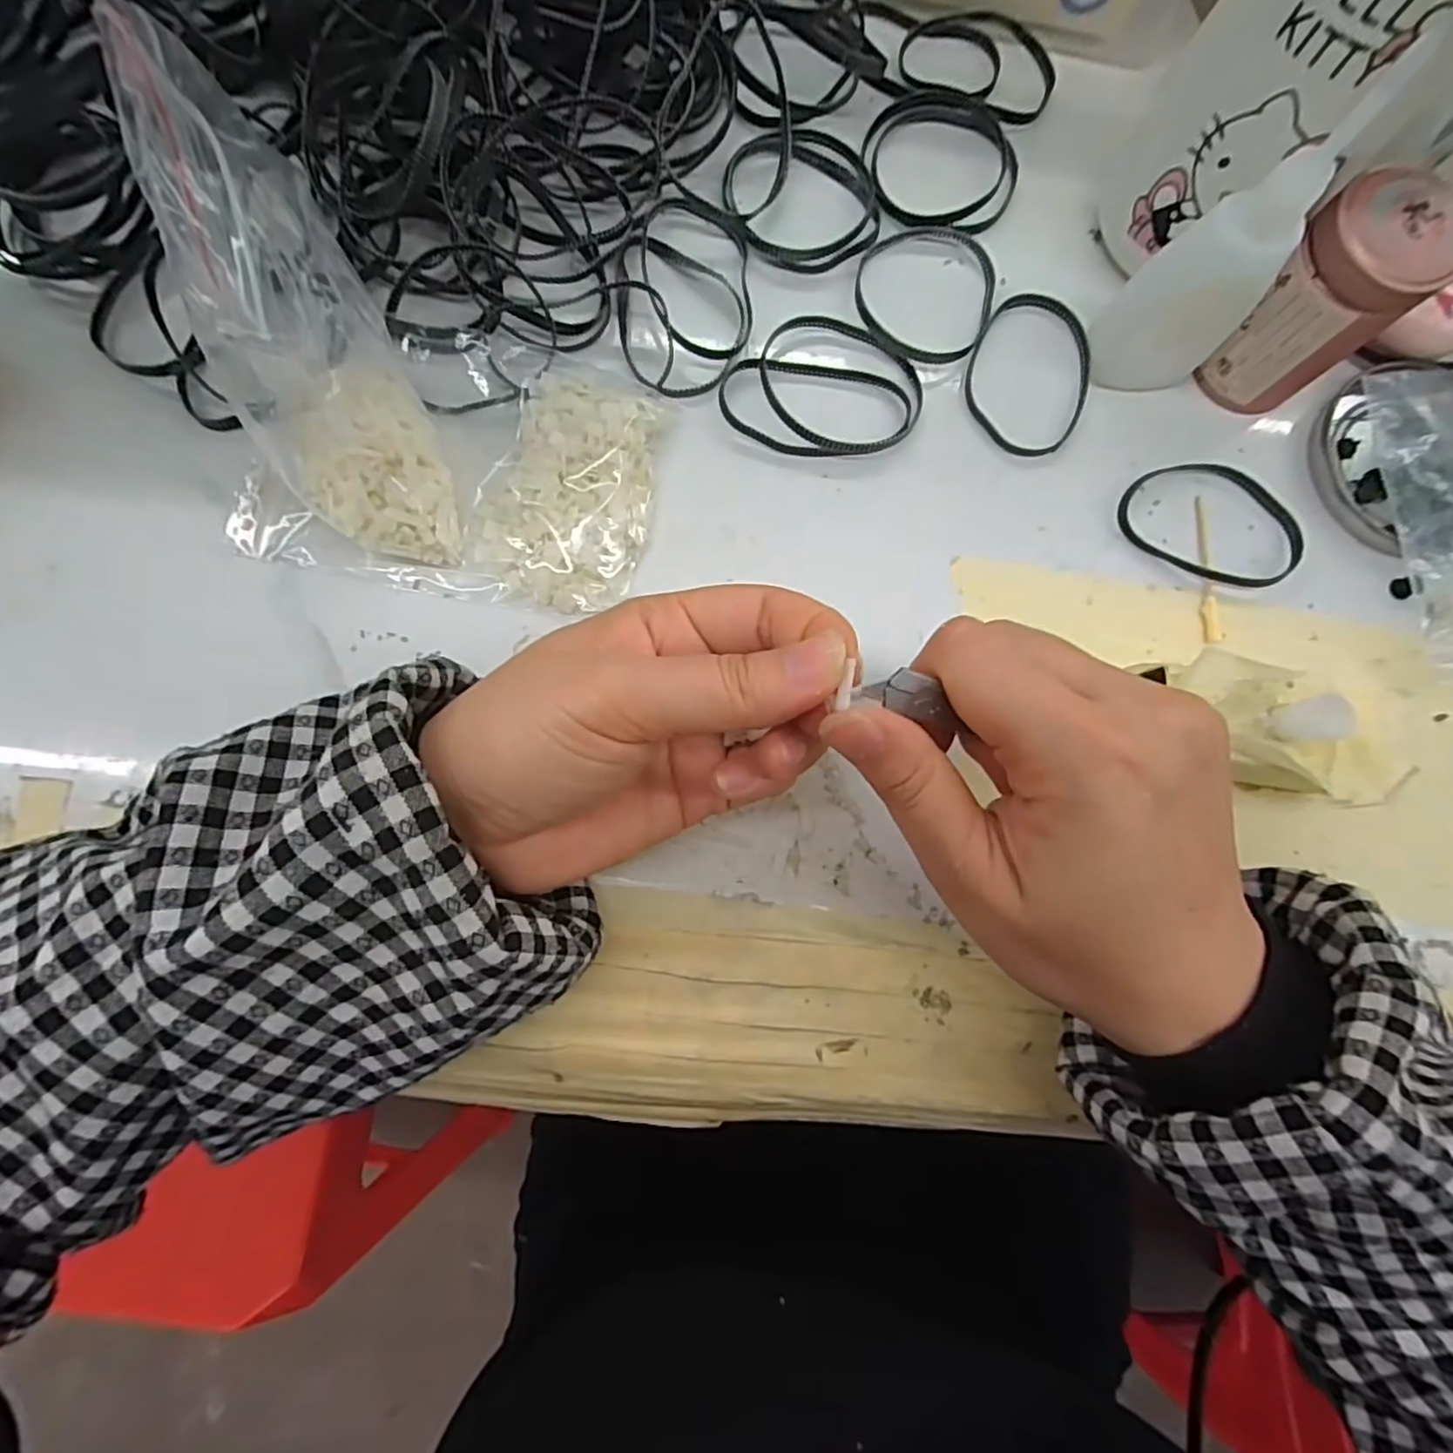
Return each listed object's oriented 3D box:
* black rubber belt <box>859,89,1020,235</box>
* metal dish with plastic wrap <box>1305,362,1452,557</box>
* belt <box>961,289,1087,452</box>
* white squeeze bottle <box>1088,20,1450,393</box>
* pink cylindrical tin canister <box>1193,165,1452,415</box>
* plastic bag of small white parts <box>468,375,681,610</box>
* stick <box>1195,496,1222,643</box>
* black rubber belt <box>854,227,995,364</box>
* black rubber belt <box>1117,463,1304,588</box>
[{"bbox_3d":[0.089,-0.235,0.275,0.064,0.007,0.065,0,83,-3],"label":"black rubber belt"},{"bbox_3d":[0.277,-0.105,0.261,0.080,0.015,0.076,0,83,-3],"label":"metal dish with plastic wrap"},{"bbox_3d":[0.121,-0.140,0.264,0.049,0.004,0.069,13,82,-2],"label":"belt"},{"bbox_3d":[0.167,-0.156,0.220,0.036,0.101,0.033,-13,84,-5],"label":"white squeeze bottle"},{"bbox_3d":[0.212,-0.153,0.240,0.039,0.065,0.043,-43,87,-7],"label":"pink cylindrical tin canister"},{"bbox_3d":[-0.058,-0.085,0.242,0.062,0.012,0.083,12,82,-2],"label":"plastic bag of small white parts"},{"bbox_3d":[0.186,-0.062,0.257,0.007,0.004,0.059,4,82,-3],"label":"stick"},{"bbox_3d":[0.080,-0.174,0.266,0.057,0.004,0.060,0,83,-3],"label":"black rubber belt"},{"bbox_3d":[0.189,-0.081,0.259,0.070,0.008,0.049,28,82,0],"label":"black rubber belt"}]

